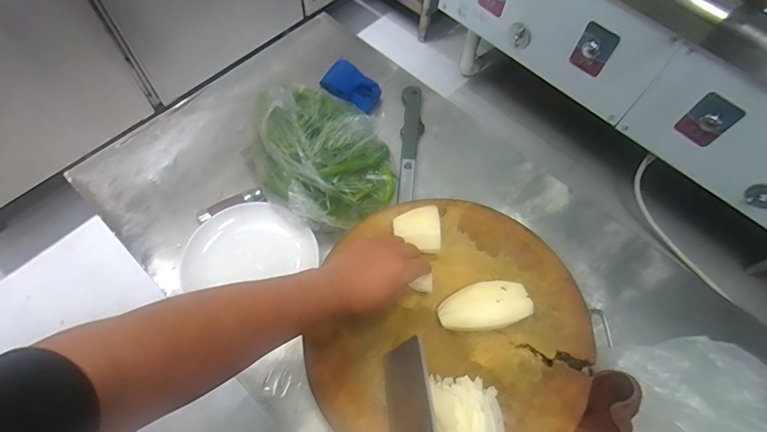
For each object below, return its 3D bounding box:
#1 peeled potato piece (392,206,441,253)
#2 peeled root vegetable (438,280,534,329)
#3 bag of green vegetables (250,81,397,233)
[{"bbox_3d":[0.044,0.023,0.578,0.060,0.042,0.061,-1,63,-4],"label":"peeled potato piece"},{"bbox_3d":[0.125,0.116,0.534,0.109,0.046,0.055,-12,64,-9],"label":"peeled root vegetable"},{"bbox_3d":[-0.096,-0.103,0.673,0.206,0.080,0.267,-21,66,-13],"label":"bag of green vegetables"}]

